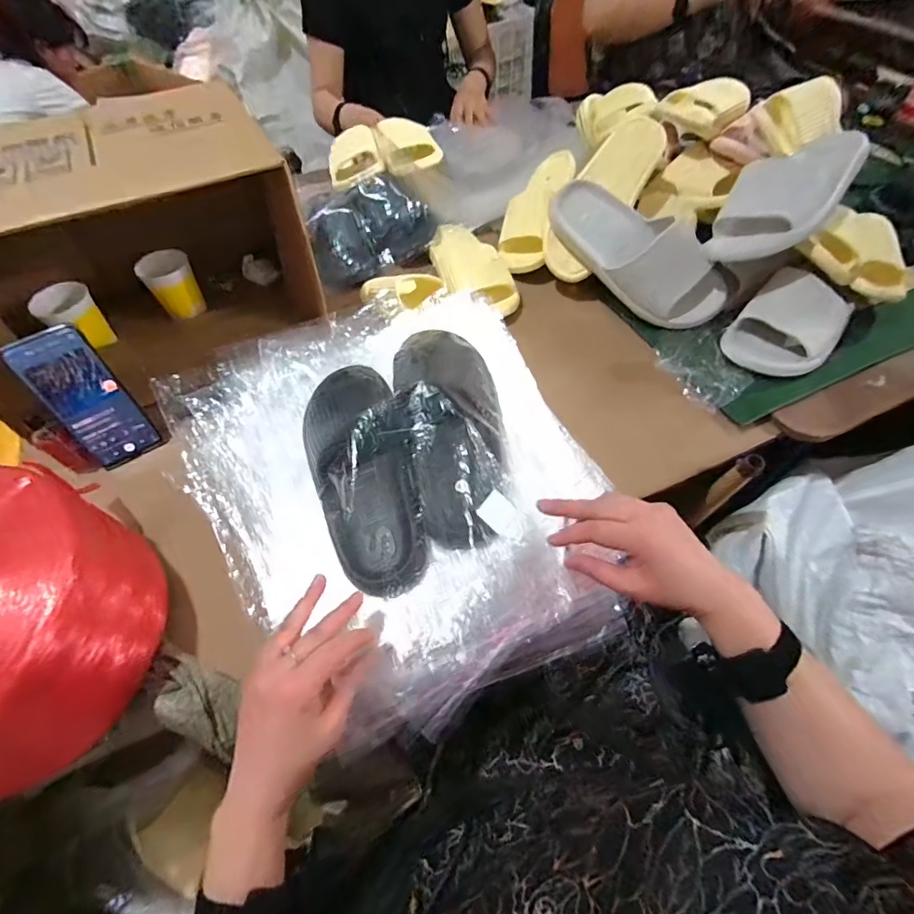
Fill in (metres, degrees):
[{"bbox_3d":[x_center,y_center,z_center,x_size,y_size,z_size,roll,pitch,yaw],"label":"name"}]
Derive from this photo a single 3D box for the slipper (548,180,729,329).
[{"bbox_3d":[0.251,-0.289,0.647,0.085,0.091,0.265,-40,76,-21],"label":"slipper"}]

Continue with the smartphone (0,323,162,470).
[{"bbox_3d":[-0.412,-0.063,0.525,0.068,0.162,0.010,-36,43,-25],"label":"smartphone"}]

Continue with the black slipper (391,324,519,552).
[{"bbox_3d":[0.001,-0.037,0.485,0.110,0.067,0.275,-12,56,-4],"label":"black slipper"}]

